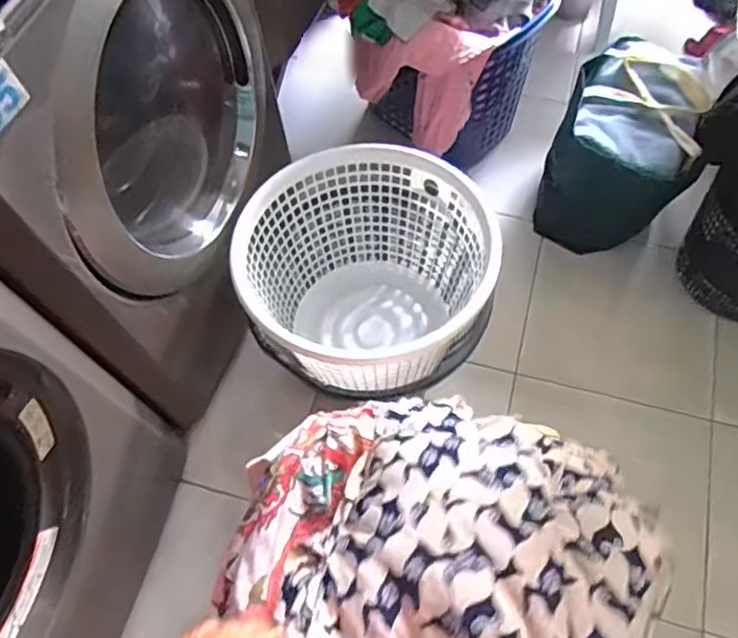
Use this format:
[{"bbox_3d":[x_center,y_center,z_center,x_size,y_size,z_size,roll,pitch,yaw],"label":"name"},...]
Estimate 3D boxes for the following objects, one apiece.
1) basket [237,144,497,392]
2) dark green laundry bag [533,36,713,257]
[{"bbox_3d":[-0.001,-0.064,1.181,0.422,0.322,0.400,-1,63,2],"label":"basket"},{"bbox_3d":[0.540,-0.379,1.352,0.257,0.279,0.336,9,64,7],"label":"dark green laundry bag"}]

